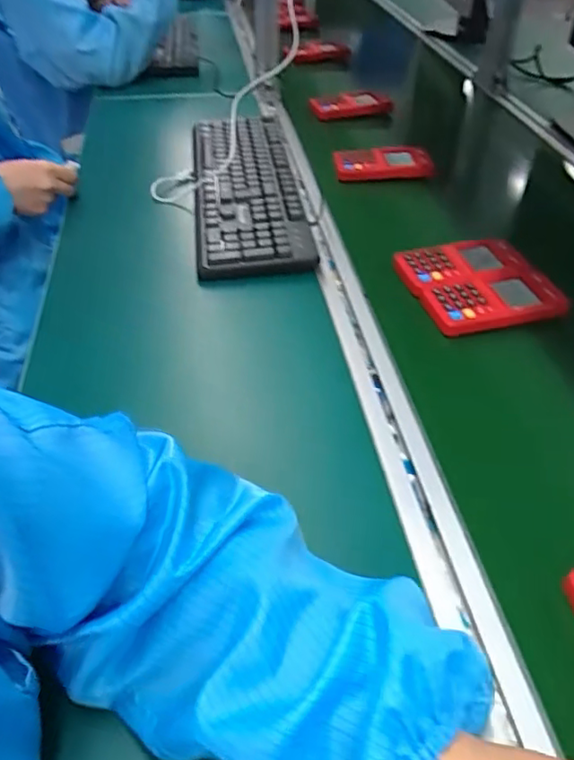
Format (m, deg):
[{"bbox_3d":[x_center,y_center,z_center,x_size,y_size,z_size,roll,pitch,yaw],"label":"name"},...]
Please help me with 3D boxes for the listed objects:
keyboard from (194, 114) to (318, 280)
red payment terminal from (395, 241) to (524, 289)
[{"bbox_3d":[-0.056,-0.275,0.820,0.144,0.023,0.456,-6,43,-5],"label":"keyboard"},{"bbox_3d":[0.190,-0.133,0.667,0.140,0.019,0.078,-7,43,-7],"label":"red payment terminal"}]

